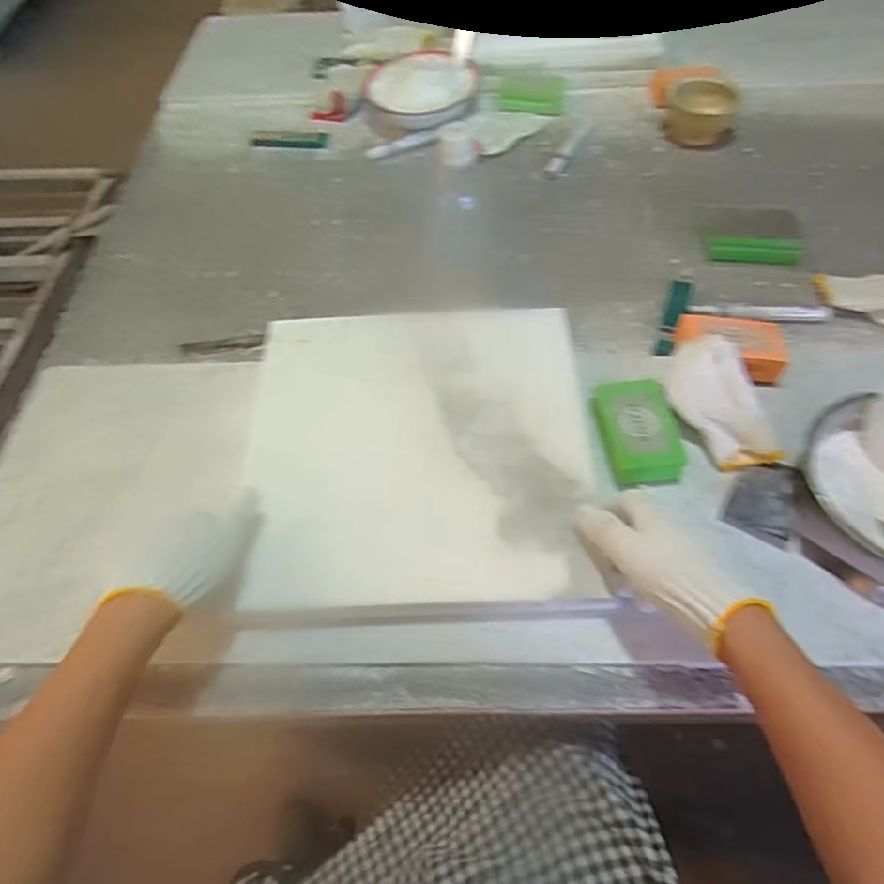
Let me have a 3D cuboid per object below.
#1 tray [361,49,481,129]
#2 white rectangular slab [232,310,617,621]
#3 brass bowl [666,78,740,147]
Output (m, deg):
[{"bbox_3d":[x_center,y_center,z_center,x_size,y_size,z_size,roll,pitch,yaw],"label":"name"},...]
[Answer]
[{"bbox_3d":[-0.026,-0.510,0.852,0.147,0.045,0.125,-32,61,-15],"label":"tray"},{"bbox_3d":[-0.020,0.001,0.520,0.293,0.024,0.289,-3,60,1],"label":"white rectangular slab"},{"bbox_3d":[0.357,-0.456,0.802,0.092,0.055,0.071,17,60,15],"label":"brass bowl"}]

